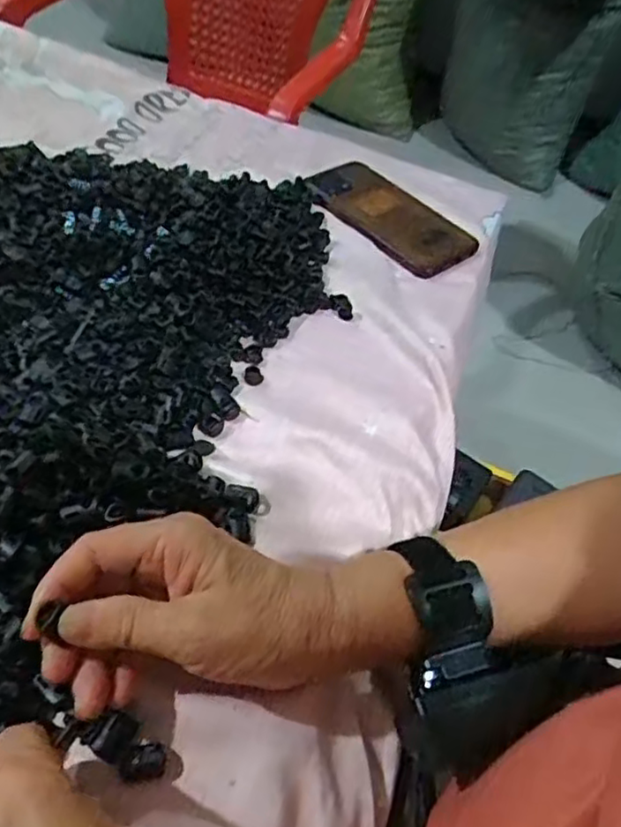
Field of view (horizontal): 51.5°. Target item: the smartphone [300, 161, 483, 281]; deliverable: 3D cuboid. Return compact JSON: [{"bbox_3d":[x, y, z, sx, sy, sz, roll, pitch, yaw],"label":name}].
[{"bbox_3d":[0.072,-0.185,0.591,0.084,0.009,0.161,-32,60,-28],"label":"smartphone"}]

